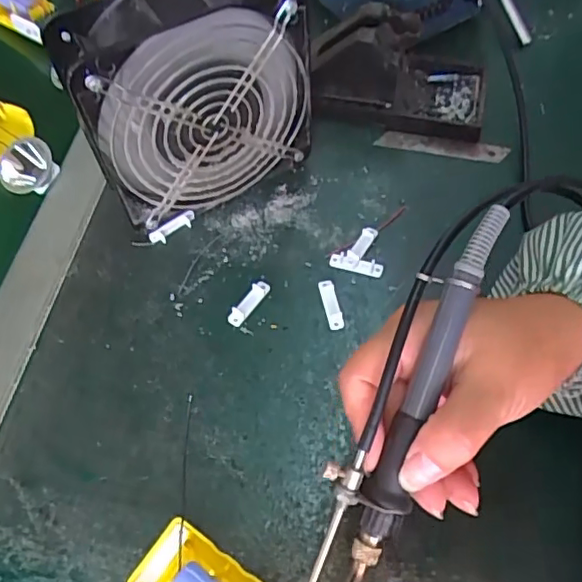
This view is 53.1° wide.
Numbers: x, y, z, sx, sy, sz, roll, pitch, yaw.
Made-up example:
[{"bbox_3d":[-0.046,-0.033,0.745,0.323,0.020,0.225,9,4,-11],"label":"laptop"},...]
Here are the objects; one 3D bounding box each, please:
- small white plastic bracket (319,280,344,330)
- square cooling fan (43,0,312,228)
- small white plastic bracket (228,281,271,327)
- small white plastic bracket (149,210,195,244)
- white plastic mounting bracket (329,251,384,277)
[{"bbox_3d":[0.027,0.008,0.392,0.010,0.005,0.037,-11,58,-4],"label":"small white plastic bracket"},{"bbox_3d":[-0.063,-0.127,0.390,0.146,0.152,0.060,-28,61,-14],"label":"square cooling fan"},{"bbox_3d":[-0.028,0.008,0.393,0.011,0.006,0.038,33,65,21],"label":"small white plastic bracket"},{"bbox_3d":[-0.087,-0.047,0.426,0.036,0.011,0.009,-36,63,-19],"label":"small white plastic bracket"},{"bbox_3d":[0.046,-0.019,0.406,0.037,0.005,0.012,10,59,9],"label":"white plastic mounting bracket"}]

